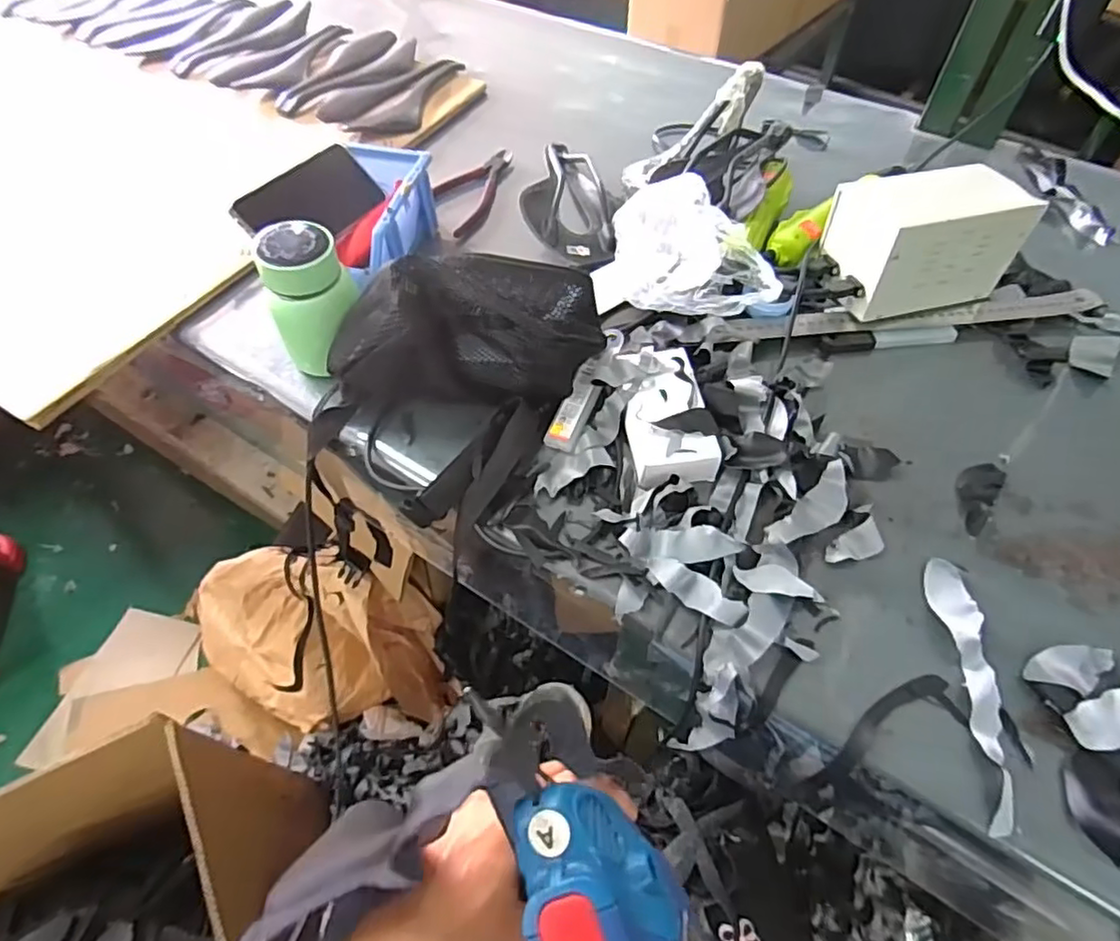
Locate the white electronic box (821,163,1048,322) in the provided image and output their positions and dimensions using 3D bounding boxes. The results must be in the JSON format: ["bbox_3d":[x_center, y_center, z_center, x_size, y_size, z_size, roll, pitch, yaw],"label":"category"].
[{"bbox_3d":[0.342,-0.220,0.587,0.156,0.094,0.100,-14,57,-8],"label":"white electronic box"}]

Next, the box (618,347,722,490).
[{"bbox_3d":[0.087,-0.049,0.515,0.064,0.031,0.131,-6,57,-3],"label":"box"}]

